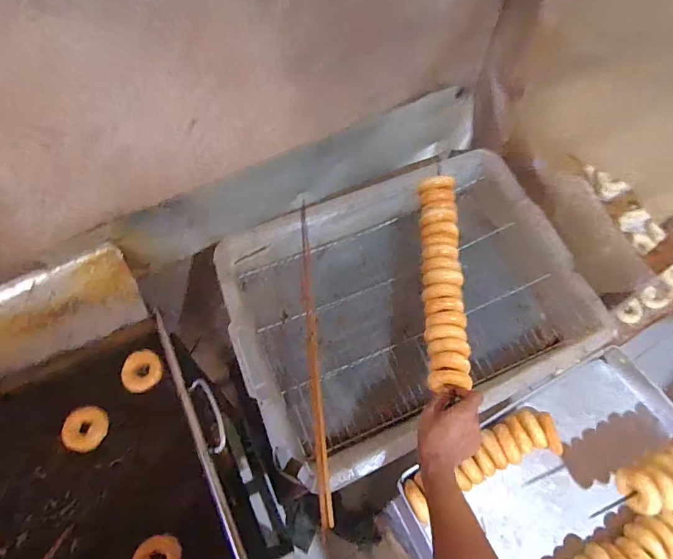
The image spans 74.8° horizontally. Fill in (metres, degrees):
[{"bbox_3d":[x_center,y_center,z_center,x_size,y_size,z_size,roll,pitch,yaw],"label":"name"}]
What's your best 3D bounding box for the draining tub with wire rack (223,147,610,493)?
[{"bbox_3d":[0.141,0.051,0.871,0.670,0.150,0.481,-21,63,-12],"label":"draining tub with wire rack"}]

